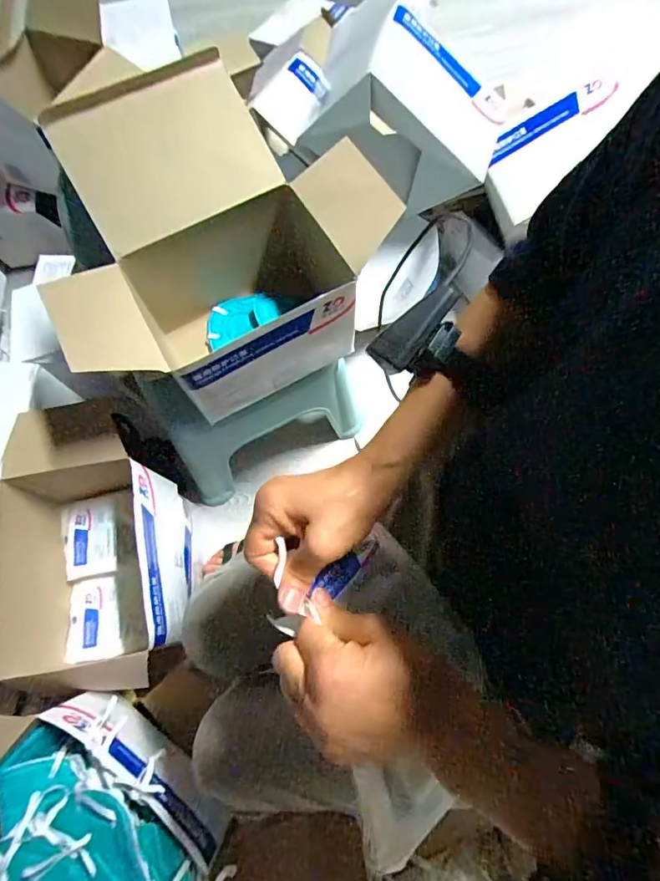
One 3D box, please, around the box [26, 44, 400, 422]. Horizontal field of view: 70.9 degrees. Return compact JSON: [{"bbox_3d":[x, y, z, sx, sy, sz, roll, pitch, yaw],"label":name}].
[{"bbox_3d":[-0.157,-0.276,0.668,0.451,0.238,0.365,-28,72,-8],"label":"box"}]

